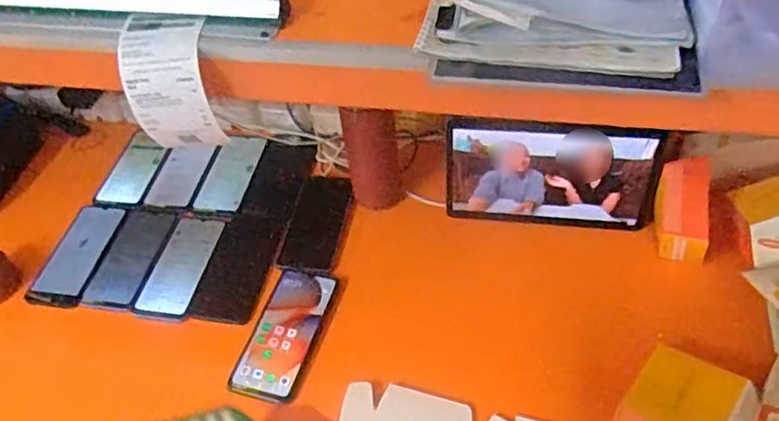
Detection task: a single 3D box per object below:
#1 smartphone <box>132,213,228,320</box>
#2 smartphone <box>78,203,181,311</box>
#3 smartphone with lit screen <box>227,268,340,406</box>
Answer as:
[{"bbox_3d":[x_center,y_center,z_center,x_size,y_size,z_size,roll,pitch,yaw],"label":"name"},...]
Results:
[{"bbox_3d":[-0.274,0.071,0.856,0.072,0.014,0.159,8,50,13],"label":"smartphone"},{"bbox_3d":[-0.349,0.061,0.872,0.077,0.012,0.159,7,50,12],"label":"smartphone"},{"bbox_3d":[-0.124,0.144,0.774,0.080,0.013,0.172,10,50,14],"label":"smartphone with lit screen"}]

